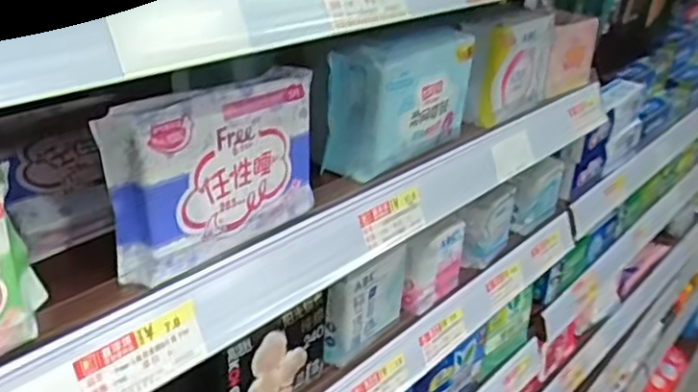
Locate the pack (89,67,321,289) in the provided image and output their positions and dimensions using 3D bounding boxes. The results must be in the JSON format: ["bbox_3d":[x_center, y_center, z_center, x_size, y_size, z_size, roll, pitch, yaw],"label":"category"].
[{"bbox_3d":[-0.066,-0.015,0.359,0.032,0.083,0.121,21,31,29],"label":"pack"}]

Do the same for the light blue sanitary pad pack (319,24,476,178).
[{"bbox_3d":[0.039,-0.067,0.476,0.041,0.079,0.124,23,32,32],"label":"light blue sanitary pad pack"}]

